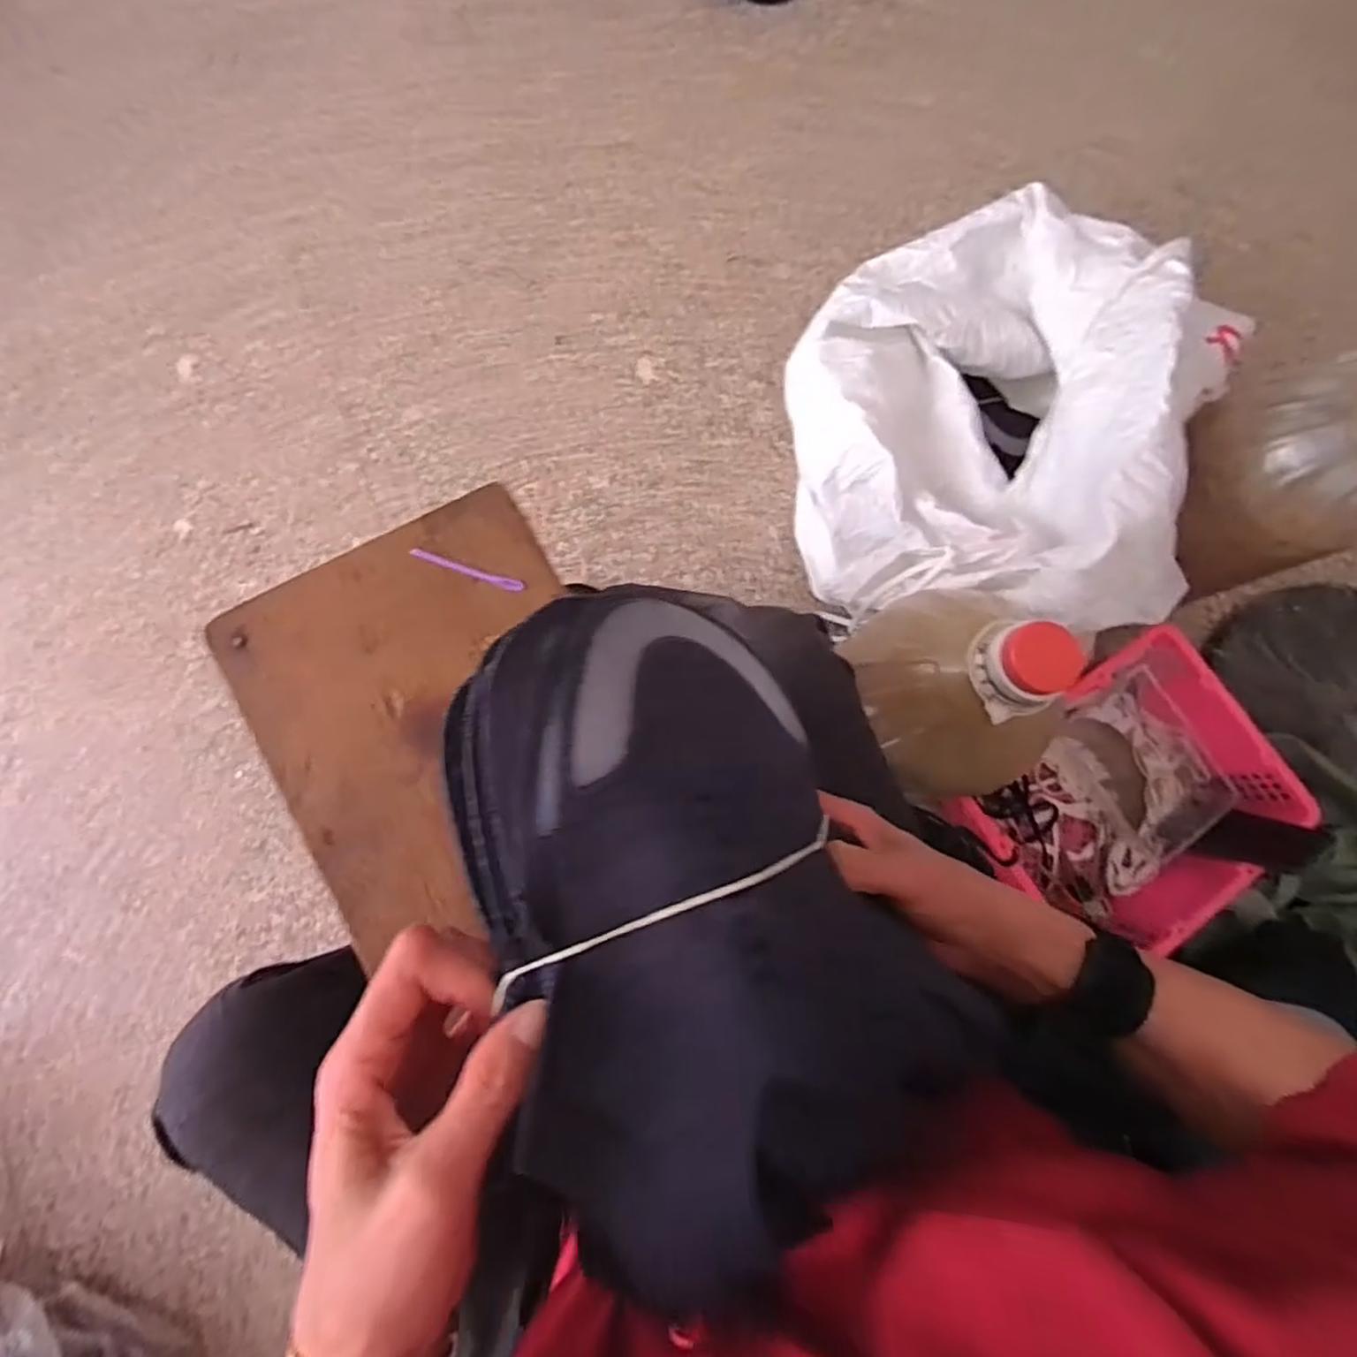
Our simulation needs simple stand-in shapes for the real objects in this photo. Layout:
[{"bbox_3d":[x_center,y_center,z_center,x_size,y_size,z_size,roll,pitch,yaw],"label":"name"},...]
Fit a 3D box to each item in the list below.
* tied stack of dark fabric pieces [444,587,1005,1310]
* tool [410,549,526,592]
[{"bbox_3d":[0.016,0.082,0.286,0.199,0.060,0.251,-10,68,-35],"label":"tied stack of dark fabric pieces"},{"bbox_3d":[-0.152,-0.077,0.488,0.084,0.006,0.010,17,82,-2],"label":"tool"}]

